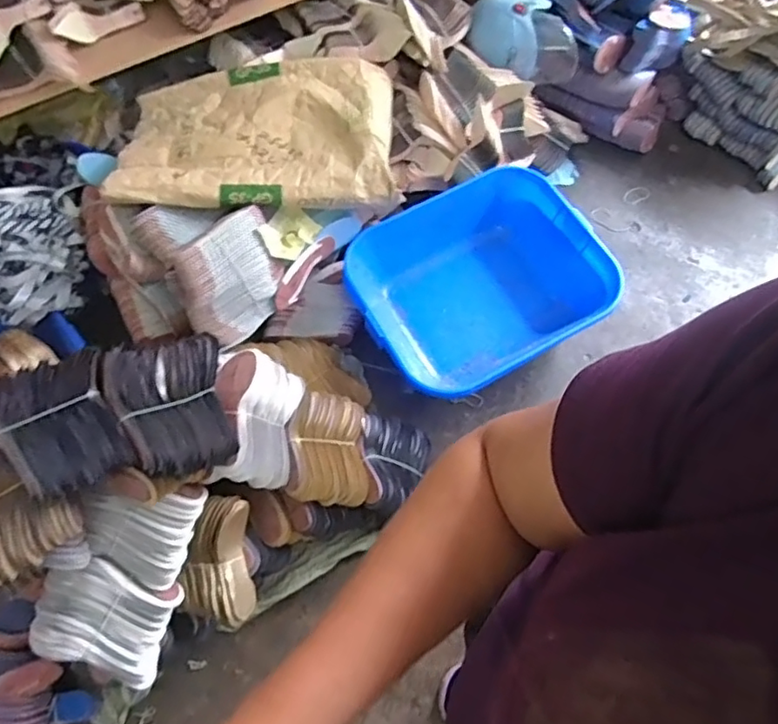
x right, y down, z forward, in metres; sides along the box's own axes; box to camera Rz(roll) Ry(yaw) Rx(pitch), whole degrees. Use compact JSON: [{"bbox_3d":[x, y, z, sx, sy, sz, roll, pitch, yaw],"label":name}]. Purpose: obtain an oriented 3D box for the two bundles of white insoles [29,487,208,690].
[{"bbox_3d":[-0.511,0.407,1.157,0.239,0.090,0.384,20,92,-10],"label":"two bundles of white insoles"}]

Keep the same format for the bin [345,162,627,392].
[{"bbox_3d":[0.232,-0.207,1.595,0.607,0.215,0.496,-29,65,-11],"label":"bin"}]

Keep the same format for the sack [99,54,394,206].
[{"bbox_3d":[-0.337,-0.619,1.553,0.674,0.091,0.505,-8,63,-1],"label":"sack"}]

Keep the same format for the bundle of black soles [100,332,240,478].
[{"bbox_3d":[-0.391,0.080,1.086,0.205,0.090,0.248,-13,84,-33],"label":"bundle of black soles"}]

